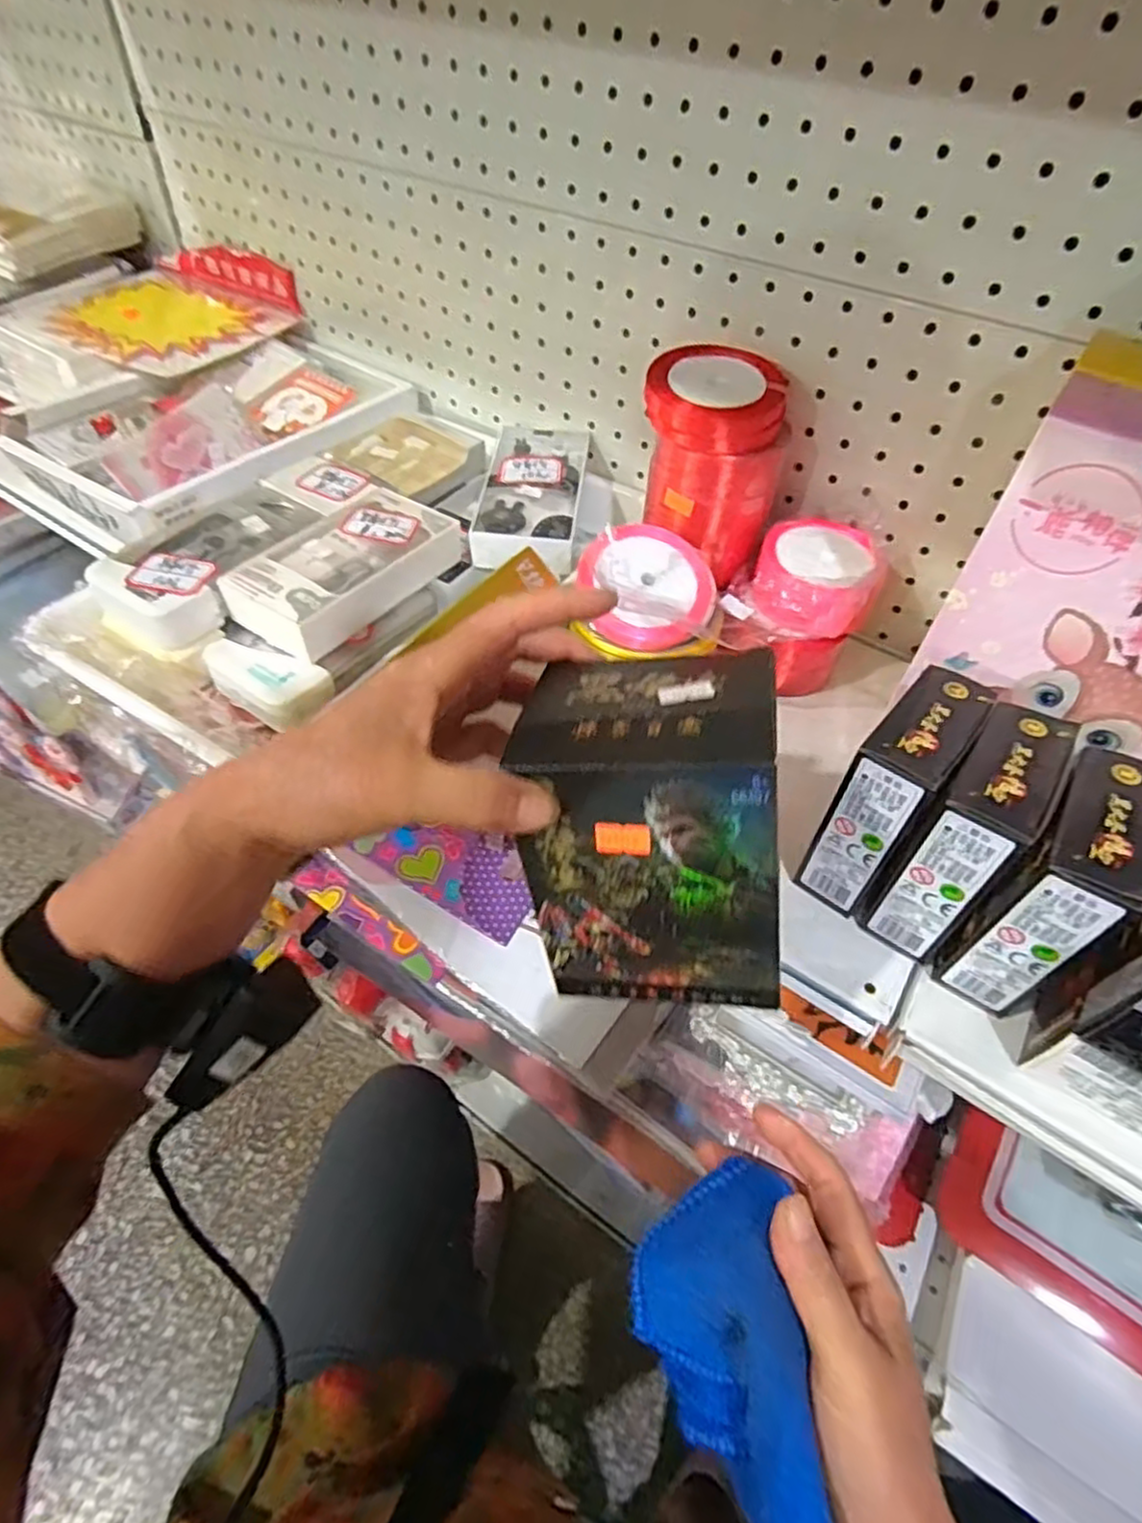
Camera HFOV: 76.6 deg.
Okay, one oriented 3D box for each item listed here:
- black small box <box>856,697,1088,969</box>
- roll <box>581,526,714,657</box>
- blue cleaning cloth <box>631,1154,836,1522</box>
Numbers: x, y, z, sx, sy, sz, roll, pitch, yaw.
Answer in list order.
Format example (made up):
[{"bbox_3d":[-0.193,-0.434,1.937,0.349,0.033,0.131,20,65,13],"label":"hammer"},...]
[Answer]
[{"bbox_3d":[0.195,0.037,0.356,0.041,0.105,0.079,32,54,22],"label":"black small box"},{"bbox_3d":[0.050,-0.110,0.451,0.082,0.010,0.088,3,70,-9],"label":"roll"},{"bbox_3d":[0.061,0.243,0.304,0.074,0.029,0.121,-21,49,26],"label":"blue cleaning cloth"}]

